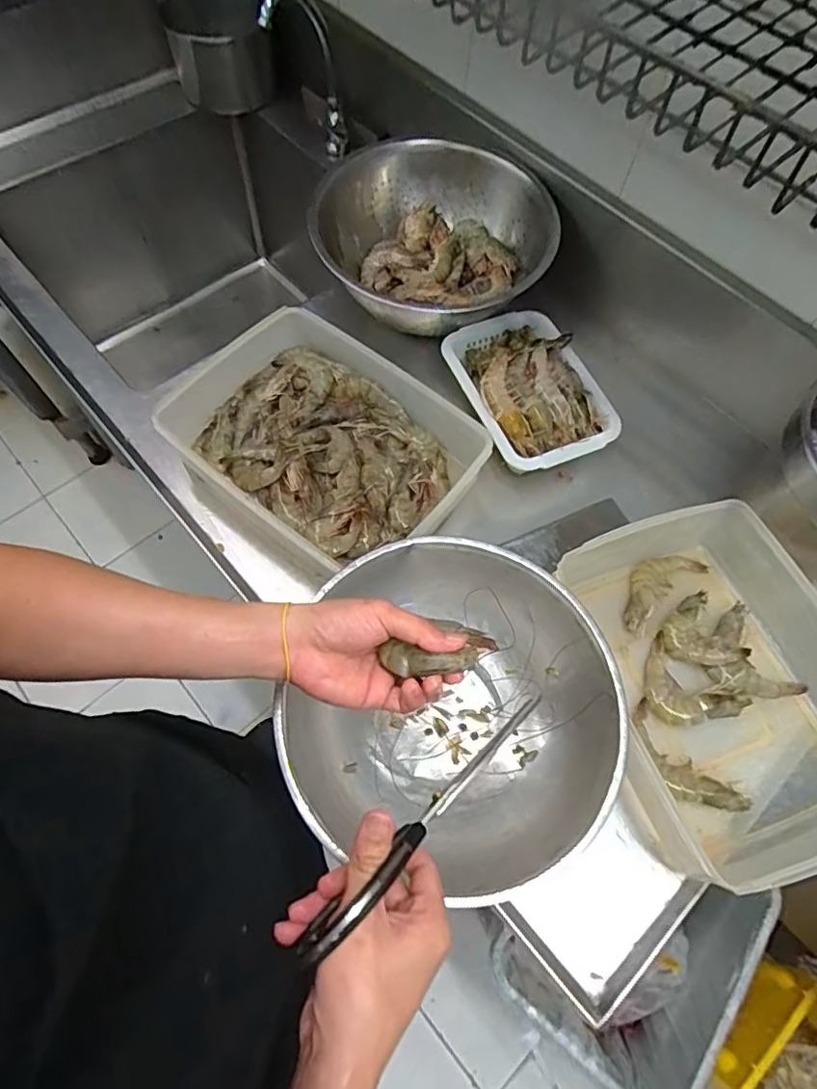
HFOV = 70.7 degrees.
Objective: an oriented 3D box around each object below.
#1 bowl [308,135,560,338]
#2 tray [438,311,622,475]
[{"bbox_3d":[0.032,-0.426,0.831,0.322,0.117,0.307,1,65,-2],"label":"bowl"},{"bbox_3d":[0.155,-0.207,0.743,0.174,0.051,0.231,-20,67,-11],"label":"tray"}]

